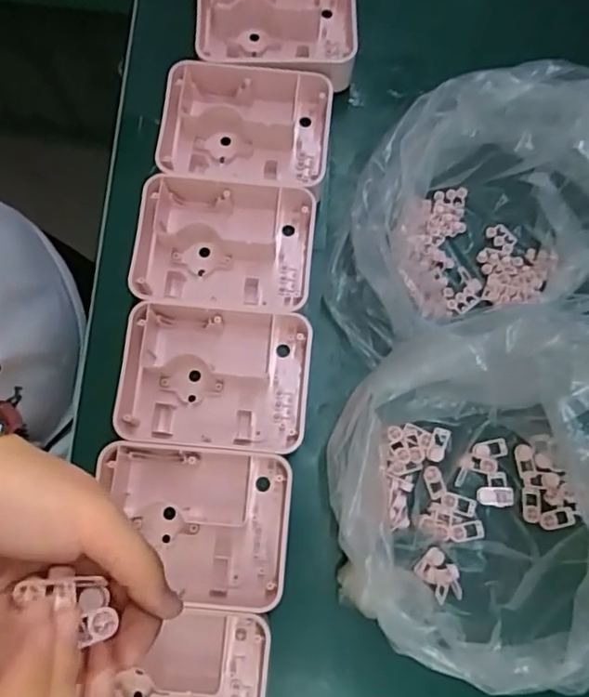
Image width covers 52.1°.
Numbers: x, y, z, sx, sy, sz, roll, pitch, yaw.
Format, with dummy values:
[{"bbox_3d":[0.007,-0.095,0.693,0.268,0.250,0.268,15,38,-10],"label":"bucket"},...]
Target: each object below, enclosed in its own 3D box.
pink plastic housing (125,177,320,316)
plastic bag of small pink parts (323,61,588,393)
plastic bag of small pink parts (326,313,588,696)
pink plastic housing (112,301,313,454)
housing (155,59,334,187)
[{"bbox_3d":[-0.054,-0.076,0.455,0.132,0.037,0.103,5,75,0],"label":"pink plastic housing"},{"bbox_3d":[0.166,-0.088,0.433,0.234,0.107,0.218,19,76,3],"label":"plastic bag of small pink parts"},{"bbox_3d":[0.107,0.097,0.360,0.161,0.140,0.182,-1,75,-2],"label":"plastic bag of small pink parts"},{"bbox_3d":[-0.056,0.020,0.432,0.130,0.036,0.102,5,75,0],"label":"pink plastic housing"},{"bbox_3d":[-0.038,-0.171,0.480,0.132,0.039,0.095,2,75,-1],"label":"housing"}]

